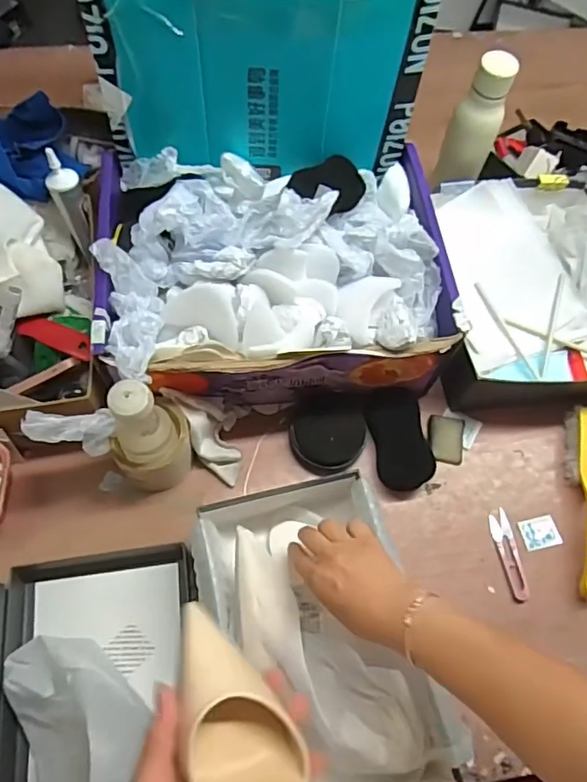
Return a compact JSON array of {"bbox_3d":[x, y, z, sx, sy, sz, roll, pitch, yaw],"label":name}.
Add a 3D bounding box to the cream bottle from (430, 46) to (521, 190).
[{"bbox_3d":[0.248,-0.356,0.755,0.065,0.174,0.059,-26,69,-15],"label":"cream bottle"}]

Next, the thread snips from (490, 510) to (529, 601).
[{"bbox_3d":[0.256,0.194,0.662,0.024,0.004,0.100,-7,65,-7],"label":"thread snips"}]

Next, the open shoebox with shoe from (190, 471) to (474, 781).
[{"bbox_3d":[0.022,0.240,0.557,0.187,0.091,0.304,-15,66,-10],"label":"open shoebox with shoe"}]

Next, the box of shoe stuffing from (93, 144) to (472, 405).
[{"bbox_3d":[-0.025,-0.153,0.681,0.399,0.152,0.309,-7,65,-7],"label":"box of shoe stuffing"}]

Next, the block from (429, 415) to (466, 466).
[{"bbox_3d":[0.196,0.062,0.716,0.047,0.009,0.061,10,64,1],"label":"block"}]

